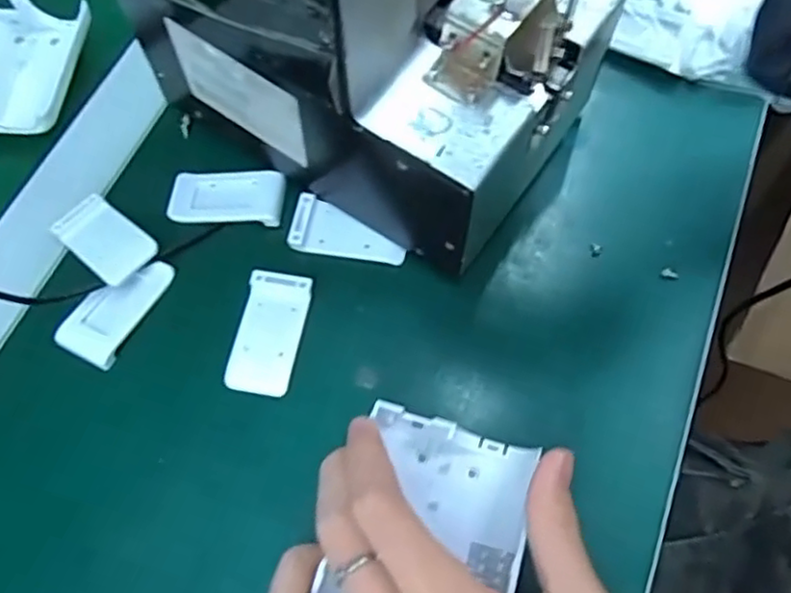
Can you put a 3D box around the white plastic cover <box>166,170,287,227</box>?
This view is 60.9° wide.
[{"bbox_3d":[-0.083,-0.050,0.332,0.056,0.009,0.028,3,66,4],"label":"white plastic cover"}]

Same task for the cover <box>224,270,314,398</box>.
[{"bbox_3d":[-0.057,0.015,0.302,0.028,0.006,0.055,9,67,6],"label":"cover"}]

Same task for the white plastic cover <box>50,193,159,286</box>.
[{"bbox_3d":[-0.139,-0.028,0.321,0.056,0.006,0.028,34,68,27],"label":"white plastic cover"}]

